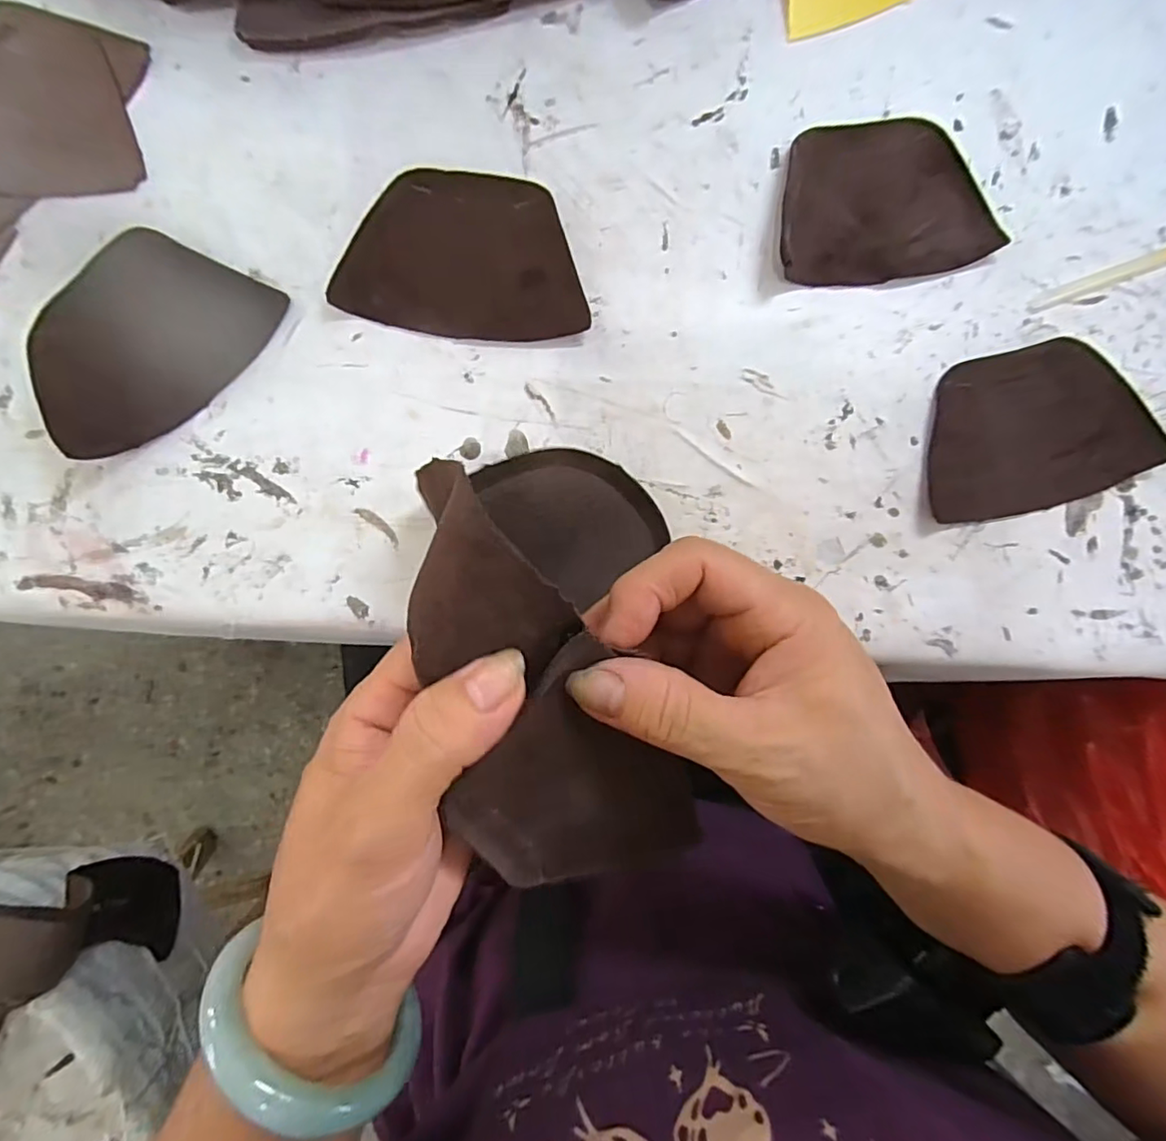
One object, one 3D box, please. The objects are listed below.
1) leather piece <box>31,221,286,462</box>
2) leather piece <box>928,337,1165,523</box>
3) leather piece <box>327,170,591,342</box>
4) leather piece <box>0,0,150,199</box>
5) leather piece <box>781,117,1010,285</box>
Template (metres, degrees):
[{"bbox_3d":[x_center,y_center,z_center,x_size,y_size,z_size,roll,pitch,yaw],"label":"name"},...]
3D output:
[{"bbox_3d":[-0.191,-0.101,0.245,0.076,0.018,0.100,38,87,0],"label":"leather piece"},{"bbox_3d":[0.206,-0.065,0.261,0.101,0.005,0.071,-14,93,-1],"label":"leather piece"},{"bbox_3d":[-0.053,-0.141,0.257,0.106,0.008,0.071,2,88,-2],"label":"leather piece"},{"bbox_3d":[-0.257,-0.209,0.256,0.116,0.004,0.082,2,88,-2],"label":"leather piece"},{"bbox_3d":[0.136,-0.169,0.262,0.101,0.012,0.069,-8,89,-2],"label":"leather piece"}]

